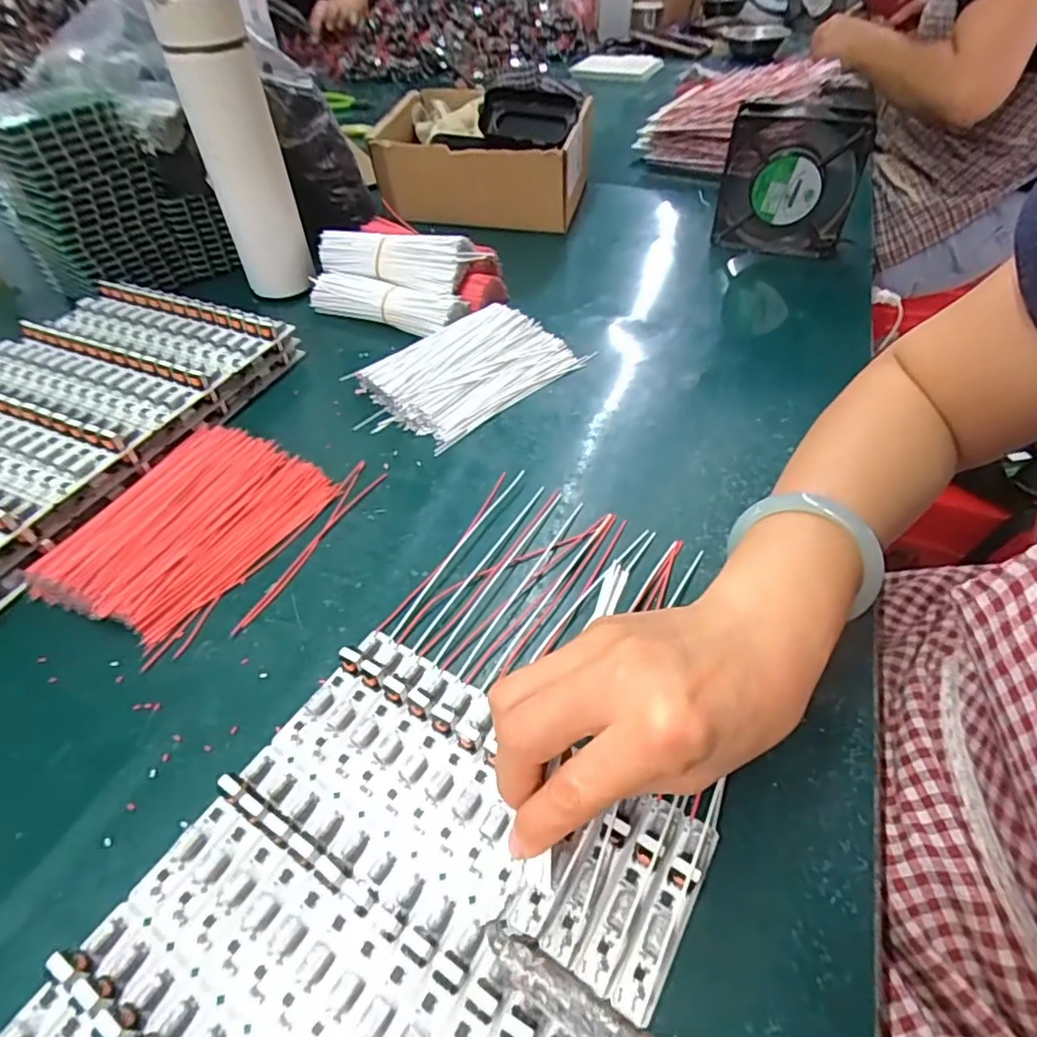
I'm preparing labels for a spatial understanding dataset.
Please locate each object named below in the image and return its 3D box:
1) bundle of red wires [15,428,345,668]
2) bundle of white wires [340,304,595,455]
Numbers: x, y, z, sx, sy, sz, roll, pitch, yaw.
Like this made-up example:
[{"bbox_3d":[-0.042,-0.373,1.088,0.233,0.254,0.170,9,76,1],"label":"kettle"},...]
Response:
[{"bbox_3d":[-0.201,0.001,0.363,0.110,0.029,0.149,22,52,20],"label":"bundle of red wires"},{"bbox_3d":[-0.041,-0.121,0.473,0.169,0.028,0.103,-34,56,-26],"label":"bundle of white wires"}]

